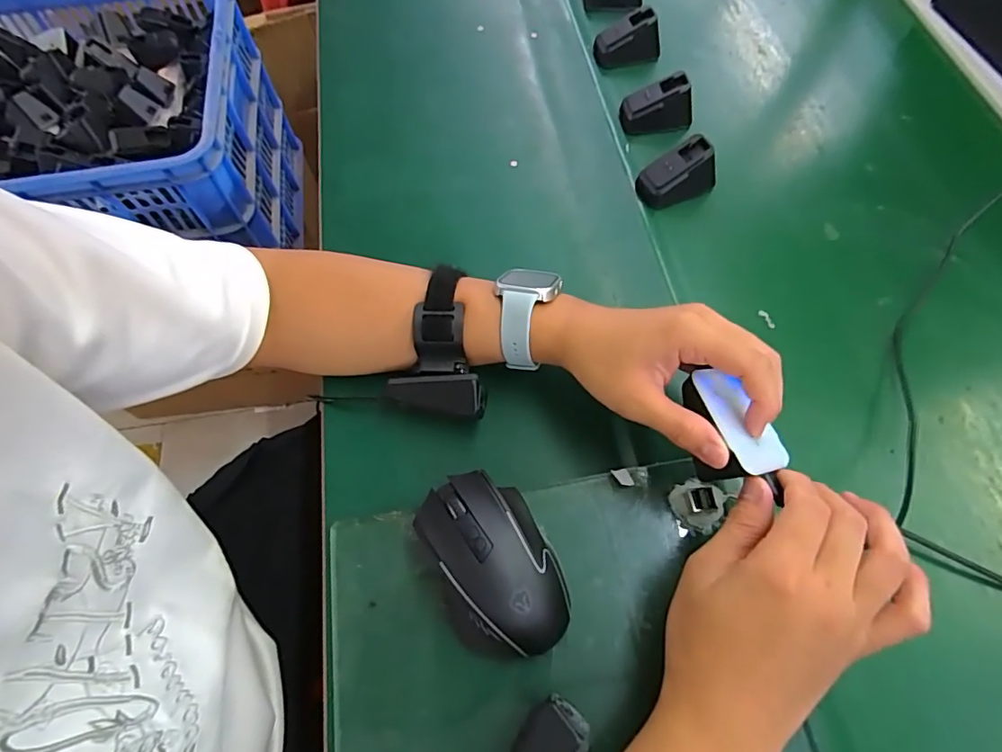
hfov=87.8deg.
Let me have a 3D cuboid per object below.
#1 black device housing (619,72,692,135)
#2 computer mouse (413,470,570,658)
[{"bbox_3d":[0.158,-0.270,0.522,0.071,0.044,0.030,-2,66,2],"label":"black device housing"},{"bbox_3d":[-0.006,0.119,0.330,0.074,0.043,0.118,-26,67,-9],"label":"computer mouse"}]

